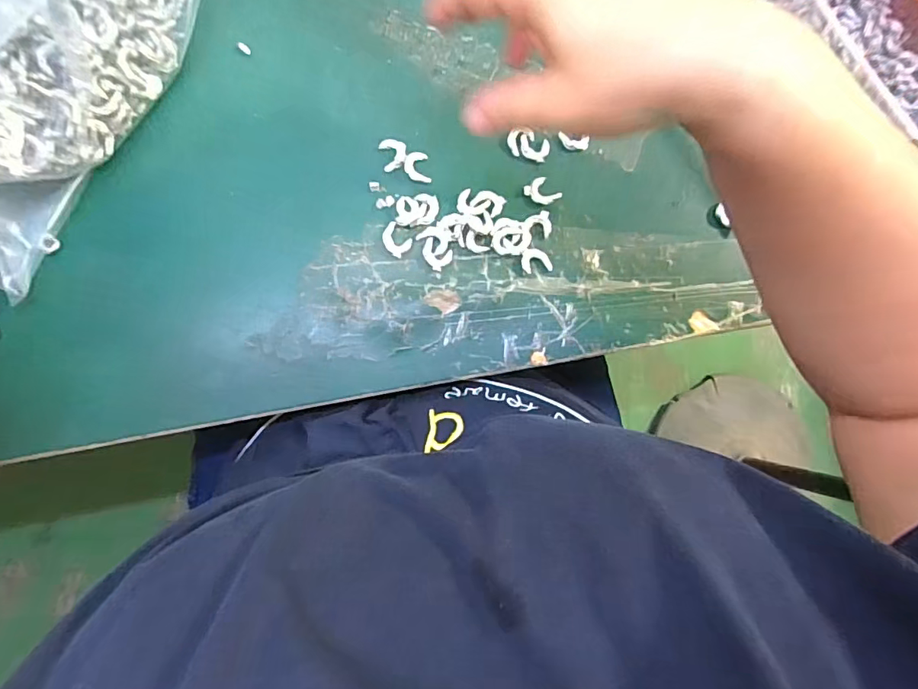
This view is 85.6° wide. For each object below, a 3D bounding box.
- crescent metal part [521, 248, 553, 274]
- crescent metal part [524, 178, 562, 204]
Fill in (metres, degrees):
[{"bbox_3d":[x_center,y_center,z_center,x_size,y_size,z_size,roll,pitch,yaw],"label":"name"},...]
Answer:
[{"bbox_3d":[0.048,-0.052,0.307,0.019,0.004,0.015,-10,87,-7],"label":"crescent metal part"},{"bbox_3d":[0.052,-0.095,0.310,0.016,0.004,0.019,-43,91,-7],"label":"crescent metal part"}]

